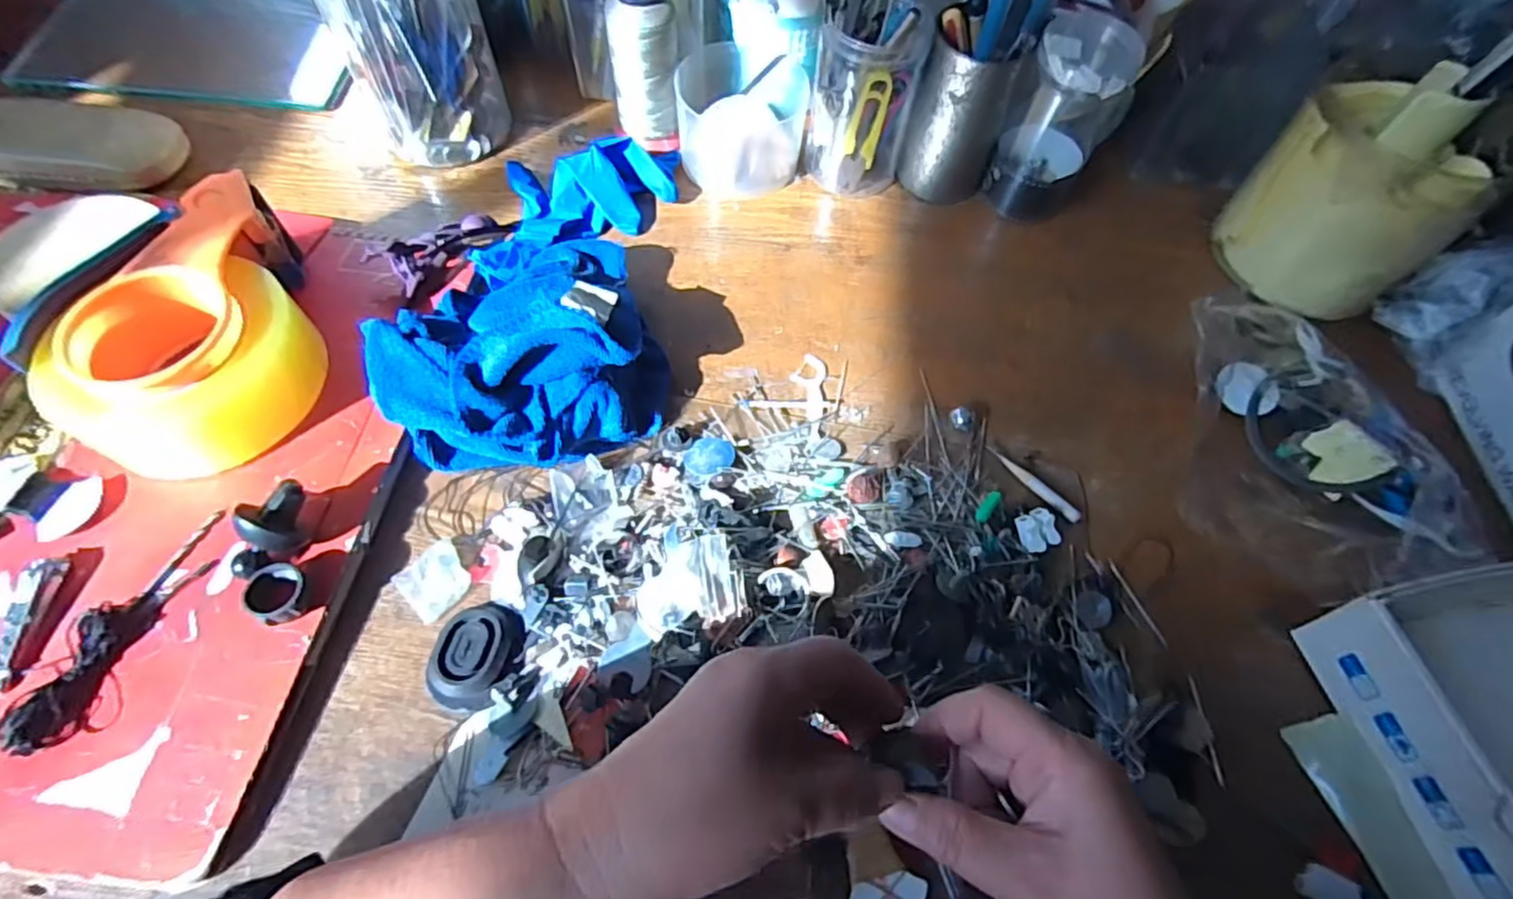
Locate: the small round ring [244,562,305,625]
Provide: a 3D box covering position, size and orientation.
[{"bbox_3d":[-0.231,0.068,0.328,0.027,0.015,0.025,1,60,-2],"label":"small round ring"}]

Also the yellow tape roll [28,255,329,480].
[{"bbox_3d":[-0.304,-0.046,0.371,0.103,0.061,0.113,9,60,3],"label":"yellow tape roll"}]

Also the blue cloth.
[{"bbox_3d":[-0.129,-0.121,0.433,0.153,0.070,0.283,3,60,-1],"label":"blue cloth"}]

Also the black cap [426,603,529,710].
[{"bbox_3d":[-0.135,0.099,0.333,0.040,0.019,0.050,15,60,6],"label":"black cap"}]

